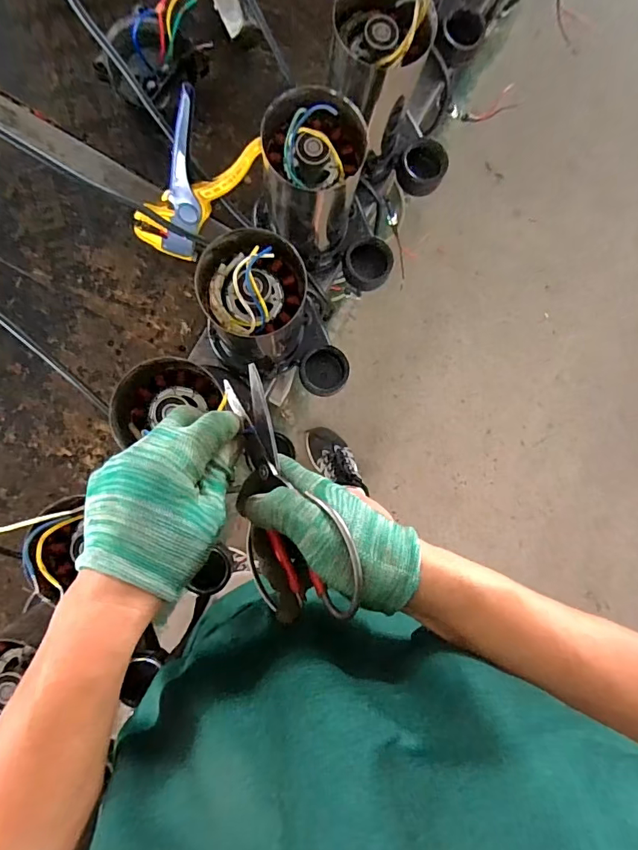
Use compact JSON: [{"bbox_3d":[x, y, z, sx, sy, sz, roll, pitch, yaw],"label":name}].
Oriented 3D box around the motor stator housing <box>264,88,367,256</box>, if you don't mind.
[{"bbox_3d":[-0.006,-0.237,0.478,0.089,0.202,0.090,0,90,-2],"label":"motor stator housing"}]

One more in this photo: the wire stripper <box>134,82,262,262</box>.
[{"bbox_3d":[-0.135,-0.246,0.497,0.078,0.024,0.162,32,133,-20],"label":"wire stripper"}]

